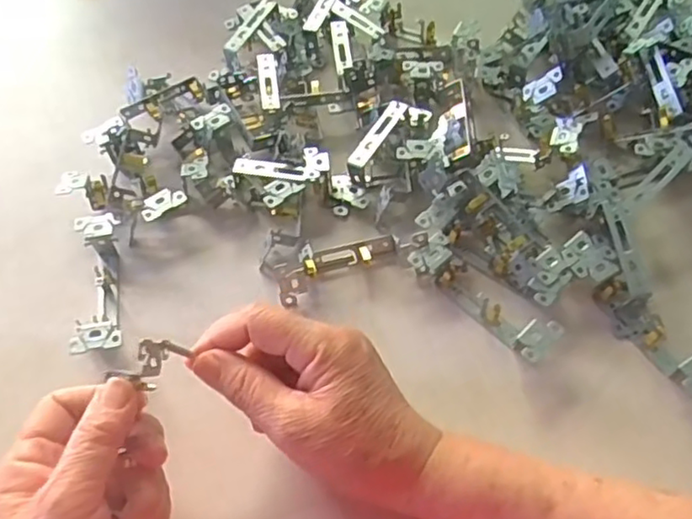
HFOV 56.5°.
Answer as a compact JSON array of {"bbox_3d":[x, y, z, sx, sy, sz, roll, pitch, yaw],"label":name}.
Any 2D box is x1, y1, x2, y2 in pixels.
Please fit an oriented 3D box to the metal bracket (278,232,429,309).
[{"bbox_3d":[0.001,-0.001,0.441,0.103,0.027,0.029,-19,59,-10],"label":"metal bracket"}]

